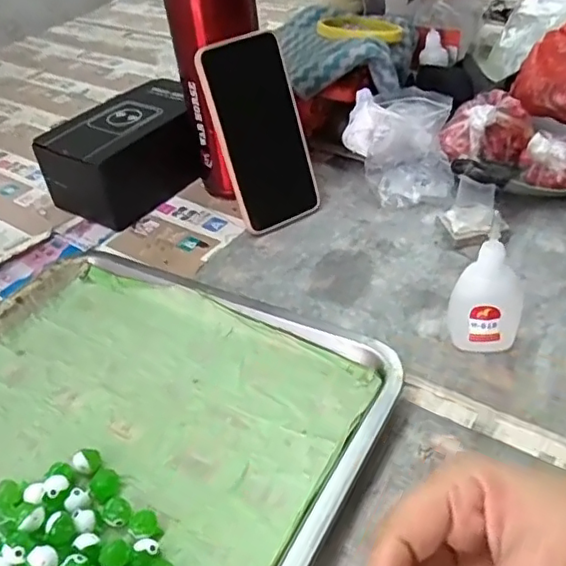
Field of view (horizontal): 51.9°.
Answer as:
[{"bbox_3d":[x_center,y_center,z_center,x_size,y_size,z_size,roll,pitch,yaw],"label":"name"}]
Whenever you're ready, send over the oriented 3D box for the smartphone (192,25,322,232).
[{"bbox_3d":[-0.019,-0.130,0.514,0.076,0.162,0.014,-28,25,-21],"label":"smartphone"}]

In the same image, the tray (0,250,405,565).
[{"bbox_3d":[-0.107,0.090,0.365,0.298,0.023,0.257,18,46,26],"label":"tray"}]

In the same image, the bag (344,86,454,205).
[{"bbox_3d":[0.111,-0.133,0.563,0.099,0.071,0.108,-1,40,6],"label":"bag"}]

